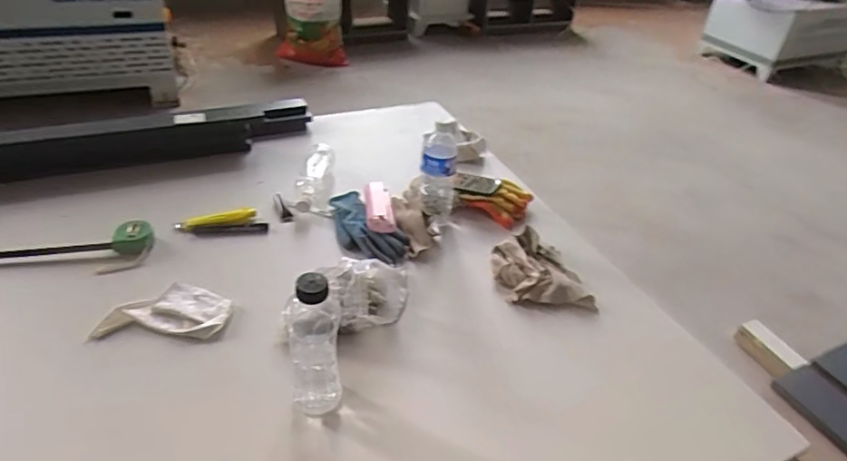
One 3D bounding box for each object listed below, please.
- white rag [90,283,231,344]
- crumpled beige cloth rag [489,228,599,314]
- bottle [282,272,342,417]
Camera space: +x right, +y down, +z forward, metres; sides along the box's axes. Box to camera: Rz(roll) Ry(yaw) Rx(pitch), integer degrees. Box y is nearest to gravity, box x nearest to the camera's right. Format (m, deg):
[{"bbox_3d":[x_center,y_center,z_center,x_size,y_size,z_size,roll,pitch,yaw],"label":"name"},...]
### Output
[{"bbox_3d":[-0.410,0.132,0.896,0.189,0.029,0.116,2,36,-5],"label":"white rag"},{"bbox_3d":[0.206,0.071,1.032,0.153,0.033,0.202,-2,37,-11],"label":"crumpled beige cloth rag"},{"bbox_3d":[-0.144,0.151,0.725,0.069,0.226,0.068,-2,37,-11],"label":"bottle"}]

